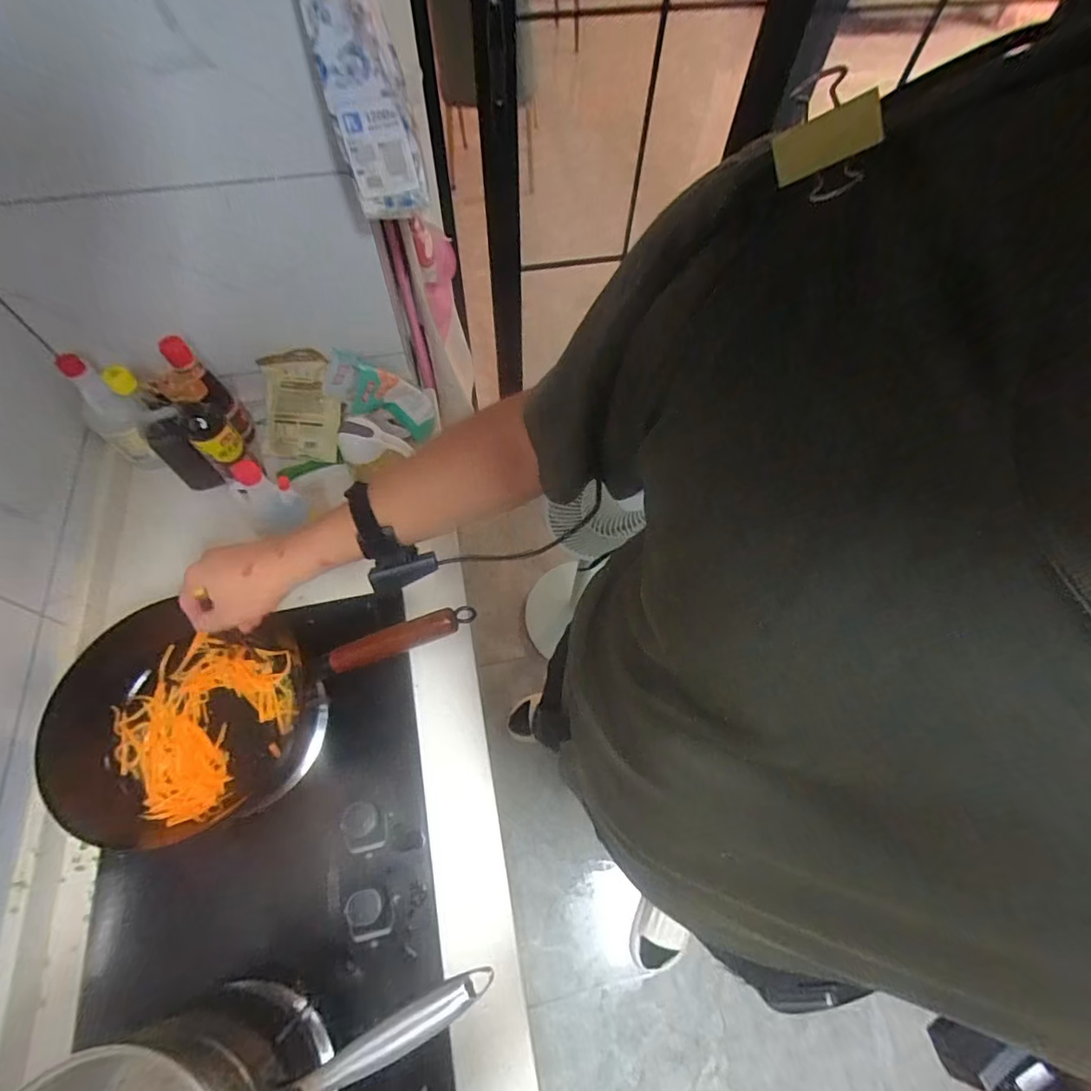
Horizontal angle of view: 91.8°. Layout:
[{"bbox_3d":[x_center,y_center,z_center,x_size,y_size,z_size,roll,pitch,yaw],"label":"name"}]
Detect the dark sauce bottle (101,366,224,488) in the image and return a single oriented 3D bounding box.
[{"bbox_3d":[-0.612,-0.185,0.859,0.076,0.252,0.057,-7,61,-6],"label":"dark sauce bottle"}]

